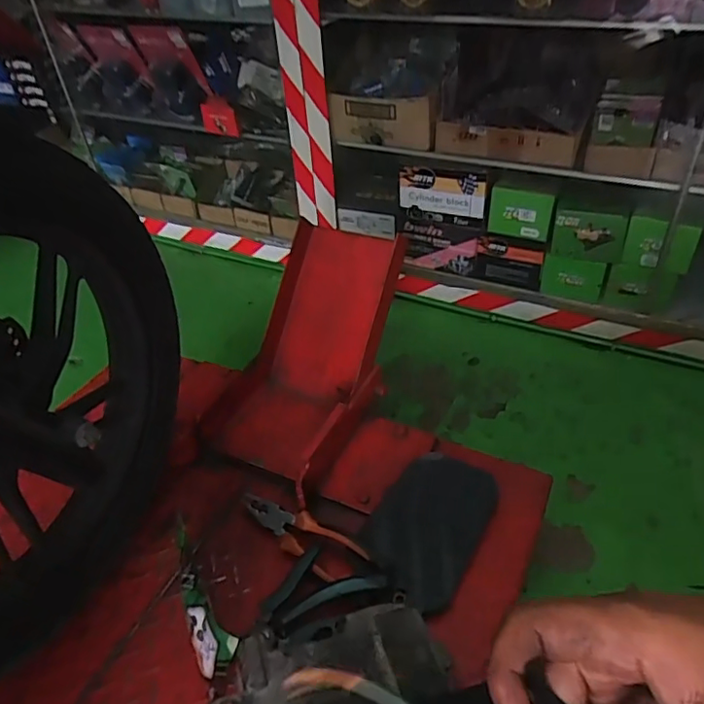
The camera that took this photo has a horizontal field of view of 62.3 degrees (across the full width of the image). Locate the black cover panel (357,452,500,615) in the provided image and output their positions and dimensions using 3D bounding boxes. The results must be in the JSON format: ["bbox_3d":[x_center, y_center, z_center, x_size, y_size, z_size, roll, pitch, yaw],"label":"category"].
[{"bbox_3d":[0.093,0.186,0.660,0.108,0.029,0.188,19,46,26],"label":"black cover panel"}]

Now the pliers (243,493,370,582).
[{"bbox_3d":[-0.064,0.208,0.665,0.168,0.030,0.043,23,48,30],"label":"pliers"}]

